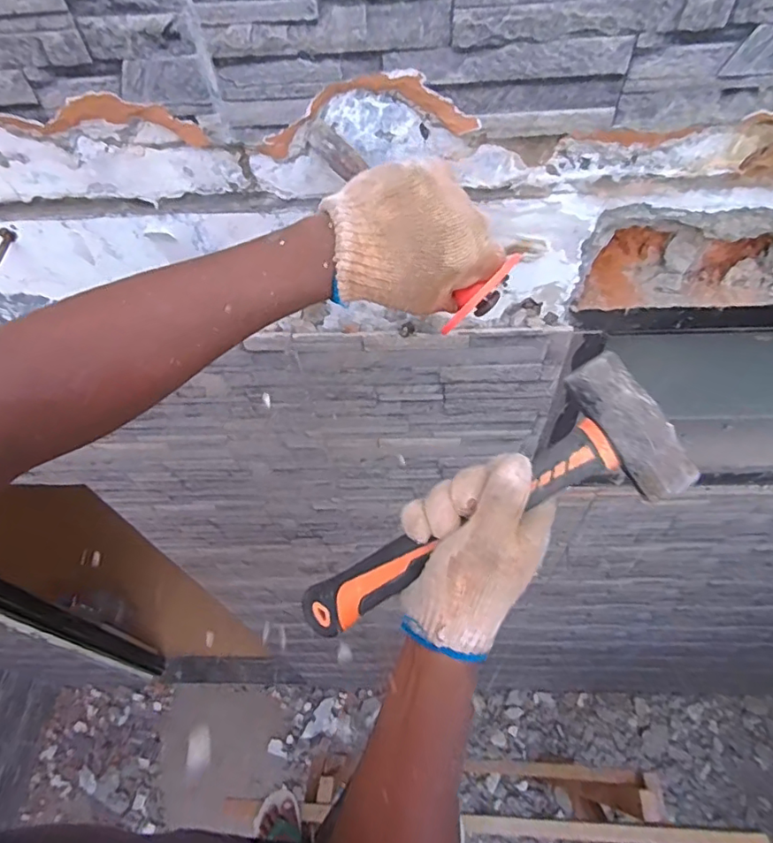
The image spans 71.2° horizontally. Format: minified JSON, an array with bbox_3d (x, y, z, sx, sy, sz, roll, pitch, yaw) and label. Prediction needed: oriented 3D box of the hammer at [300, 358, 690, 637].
[{"bbox_3d":[0.069,0.071,0.388,0.275,0.045,0.099,-35,81,8],"label":"hammer"}]

